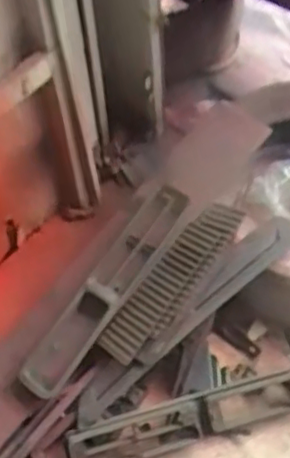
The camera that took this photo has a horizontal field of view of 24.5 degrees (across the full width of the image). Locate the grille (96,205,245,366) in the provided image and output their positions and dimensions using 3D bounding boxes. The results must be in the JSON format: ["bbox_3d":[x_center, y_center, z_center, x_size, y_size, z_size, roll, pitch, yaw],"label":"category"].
[{"bbox_3d":[0.051,0.098,1.252,0.092,0.026,0.351,37,83,22],"label":"grille"}]

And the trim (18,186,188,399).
[{"bbox_3d":[-0.078,0.108,1.265,0.103,0.061,0.460,33,79,20],"label":"trim"}]

